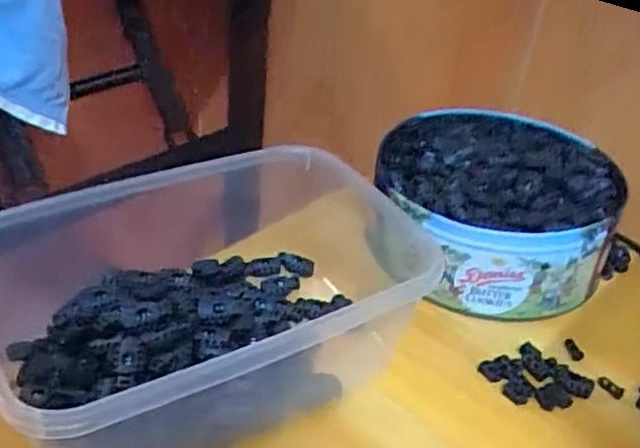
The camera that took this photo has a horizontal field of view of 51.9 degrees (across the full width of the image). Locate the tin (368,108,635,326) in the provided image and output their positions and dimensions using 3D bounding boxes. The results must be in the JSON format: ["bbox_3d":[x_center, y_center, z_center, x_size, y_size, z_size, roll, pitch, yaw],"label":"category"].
[{"bbox_3d":[0.136,-0.022,0.525,0.181,0.071,0.201,11,36,7],"label":"tin"}]

